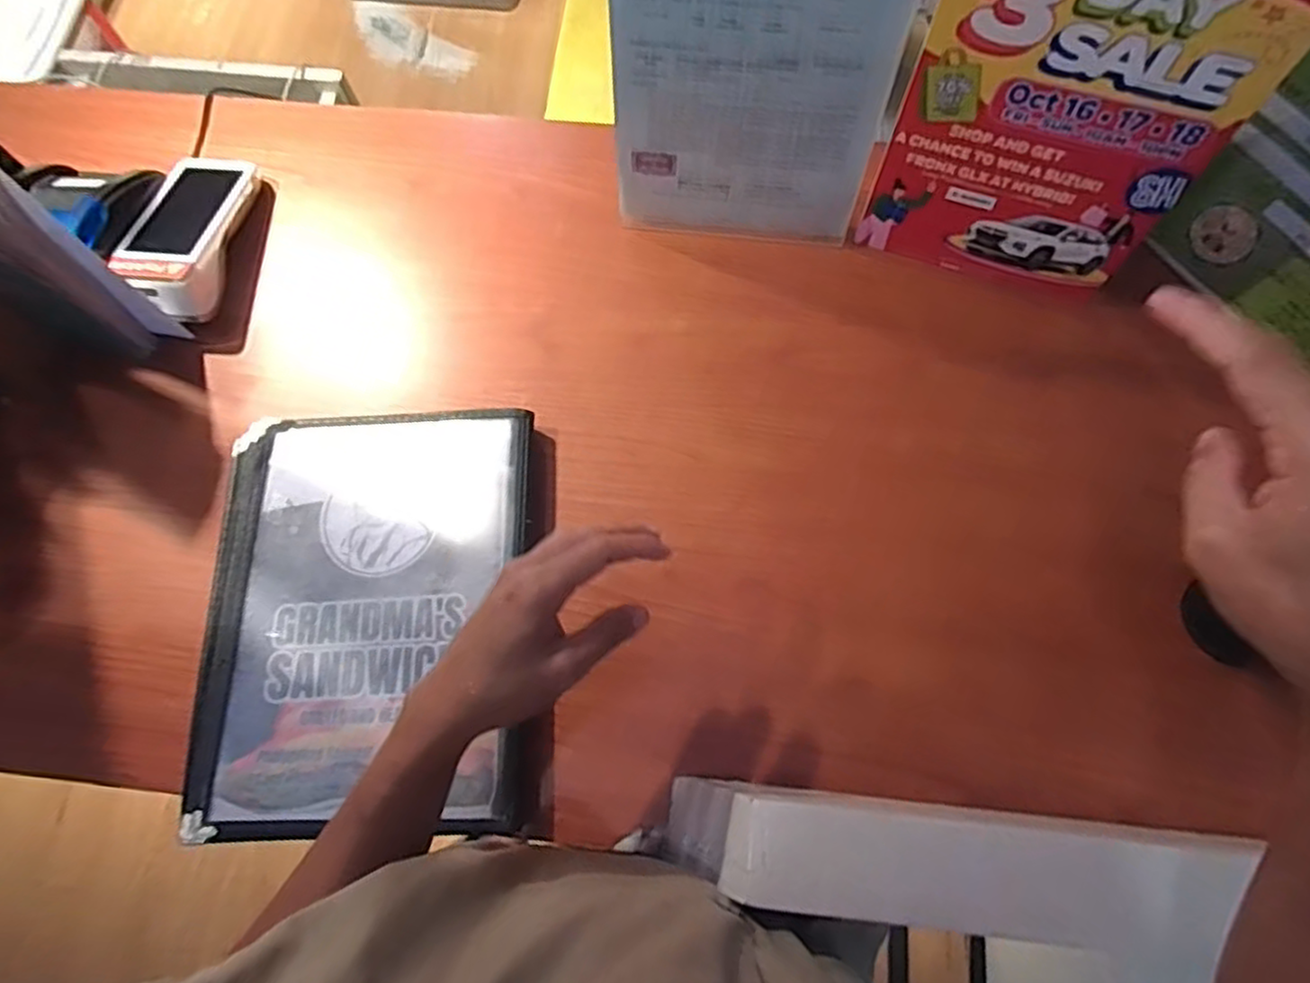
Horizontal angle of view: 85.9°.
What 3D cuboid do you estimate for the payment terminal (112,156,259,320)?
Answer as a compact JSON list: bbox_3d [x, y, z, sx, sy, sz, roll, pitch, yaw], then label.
[{"bbox_3d":[-0.424,-0.238,0.634,0.077,0.049,0.173,4,71,3],"label":"payment terminal"}]

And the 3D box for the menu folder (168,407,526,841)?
[{"bbox_3d":[-0.224,0.088,0.537,0.246,0.026,0.315,-2,71,1],"label":"menu folder"}]

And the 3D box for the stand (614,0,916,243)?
[{"bbox_3d":[0.073,-0.317,0.535,0.208,0.299,0.055,7,72,4],"label":"stand"}]

